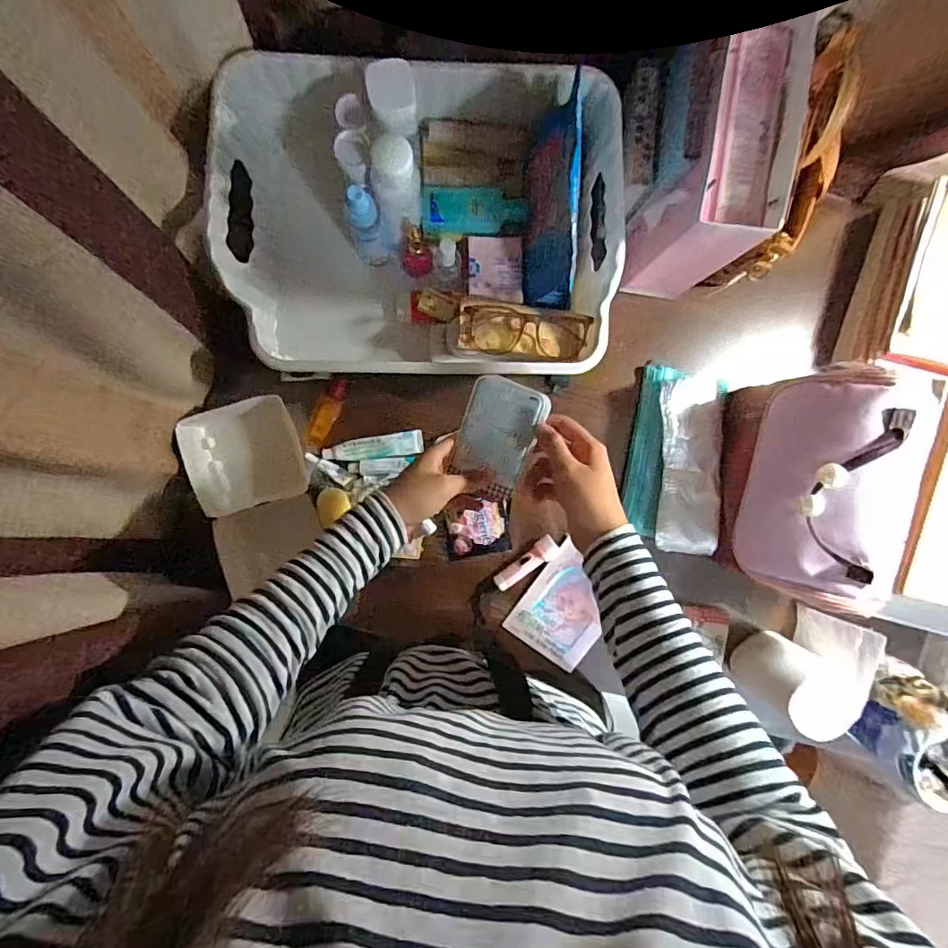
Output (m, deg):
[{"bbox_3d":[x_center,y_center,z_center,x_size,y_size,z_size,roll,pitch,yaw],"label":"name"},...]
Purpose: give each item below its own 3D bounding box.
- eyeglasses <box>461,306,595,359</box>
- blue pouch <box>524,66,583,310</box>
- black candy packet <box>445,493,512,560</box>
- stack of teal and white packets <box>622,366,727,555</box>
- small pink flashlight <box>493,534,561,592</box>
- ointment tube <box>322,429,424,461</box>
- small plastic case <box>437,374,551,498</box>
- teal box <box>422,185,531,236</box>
[{"bbox_3d":[0.055,-0.155,0.556,0.137,0.034,0.048,5,93,-3],"label":"eyeglasses"},{"bbox_3d":[0.087,-0.289,0.542,0.059,0.046,0.200,0,113,-3],"label":"blue pouch"},{"bbox_3d":[0.006,0.067,0.639,0.081,0.010,0.077,-4,94,-3],"label":"black candy packet"},{"bbox_3d":[0.251,-0.018,0.623,0.104,0.049,0.227,5,93,-3],"label":"stack of teal and white packets"},{"bbox_3d":[0.069,0.116,0.636,0.091,0.023,0.030,-41,95,0],"label":"small pink flashlight"},{"bbox_3d":[-0.125,-0.033,0.627,0.122,0.017,0.028,-8,94,-2],"label":"ointment tube"},{"bbox_3d":[0.019,-0.036,0.460,0.070,0.023,0.101,24,92,-4],"label":"small plastic case"},{"bbox_3d":[0.002,-0.288,0.547,0.115,0.026,0.043,-5,94,-3],"label":"teal box"}]

